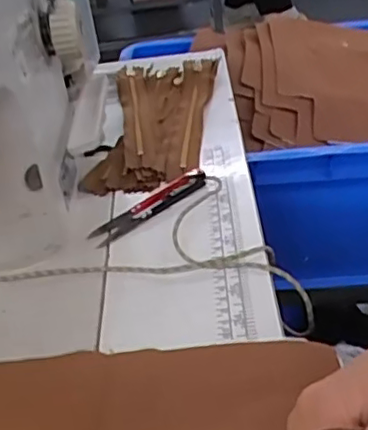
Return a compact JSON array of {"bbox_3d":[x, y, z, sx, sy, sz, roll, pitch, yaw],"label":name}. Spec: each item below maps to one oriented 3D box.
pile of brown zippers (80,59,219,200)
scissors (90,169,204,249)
[{"bbox_3d":[-0.026,-0.092,0.585,0.099,0.020,0.220,-2,37,8],"label":"pile of brown zippers"},{"bbox_3d":[-0.023,-0.008,0.479,0.108,0.009,0.029,-27,40,-24],"label":"scissors"}]

